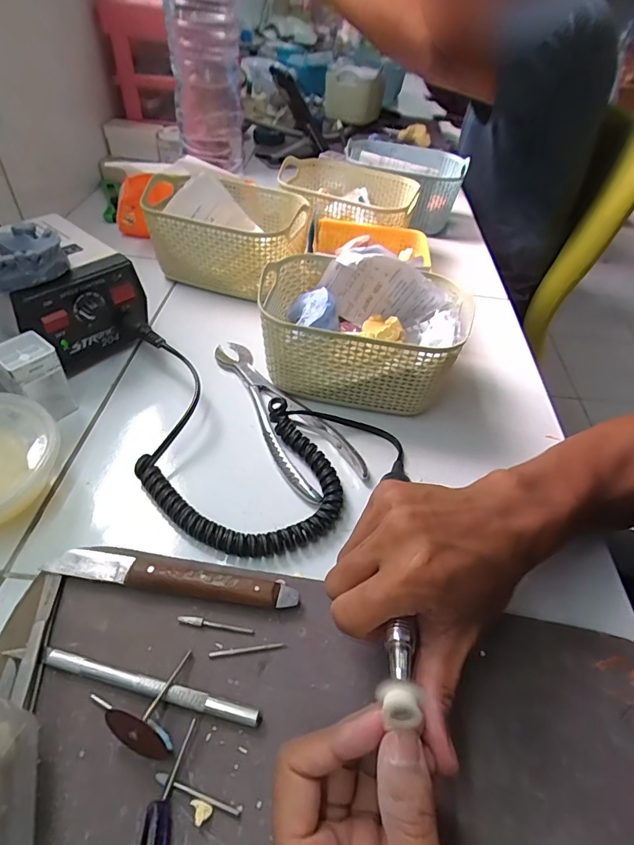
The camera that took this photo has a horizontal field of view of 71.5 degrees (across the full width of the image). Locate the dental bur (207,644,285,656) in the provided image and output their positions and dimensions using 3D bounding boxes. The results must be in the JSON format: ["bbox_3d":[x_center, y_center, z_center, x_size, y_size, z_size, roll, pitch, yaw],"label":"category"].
[{"bbox_3d":[-0.040,0.128,0.248,0.041,0.004,0.004,-3,48,-9],"label":"dental bur"}]

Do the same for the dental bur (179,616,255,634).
[{"bbox_3d":[-0.059,0.117,0.256,0.044,0.004,0.005,8,47,2],"label":"dental bur"}]

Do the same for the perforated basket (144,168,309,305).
[{"bbox_3d":[-0.094,-0.217,0.507,0.158,0.095,0.130,16,48,8],"label":"perforated basket"}]

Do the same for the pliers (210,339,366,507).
[{"bbox_3d":[-0.034,-0.015,0.376,0.049,0.012,0.193,-24,54,-25],"label":"pliers"}]

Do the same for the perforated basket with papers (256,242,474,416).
[{"bbox_3d":[0.037,-0.079,0.389,0.169,0.090,0.116,12,47,5],"label":"perforated basket with papers"}]

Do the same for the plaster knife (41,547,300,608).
[{"bbox_3d":[-0.087,0.094,0.267,0.150,0.014,0.020,10,47,3],"label":"plaster knife"}]

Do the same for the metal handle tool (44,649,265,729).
[{"bbox_3d":[-0.087,0.139,0.231,0.117,0.007,0.008,13,47,6],"label":"metal handle tool"}]

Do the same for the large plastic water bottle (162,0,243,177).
[{"bbox_3d":[-0.137,-0.451,0.549,0.084,0.260,0.074,-3,48,-9],"label":"large plastic water bottle"}]

